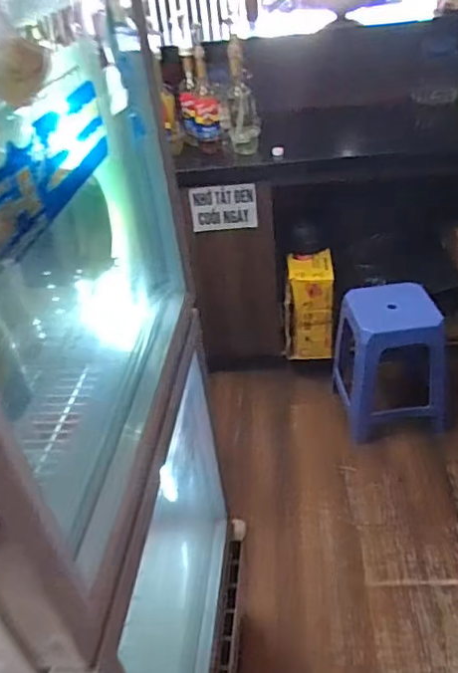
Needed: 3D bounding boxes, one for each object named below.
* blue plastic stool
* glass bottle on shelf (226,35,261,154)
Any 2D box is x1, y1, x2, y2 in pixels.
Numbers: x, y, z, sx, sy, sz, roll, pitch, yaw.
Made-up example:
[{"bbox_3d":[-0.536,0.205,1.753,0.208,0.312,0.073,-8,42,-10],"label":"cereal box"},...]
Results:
[{"bbox_3d":[0.525,0.090,1.872,0.306,0.412,0.377,-8,36,0],"label":"blue plastic stool"},{"bbox_3d":[0.041,-0.770,1.816,0.104,0.335,0.123,-4,36,6],"label":"glass bottle on shelf"}]

